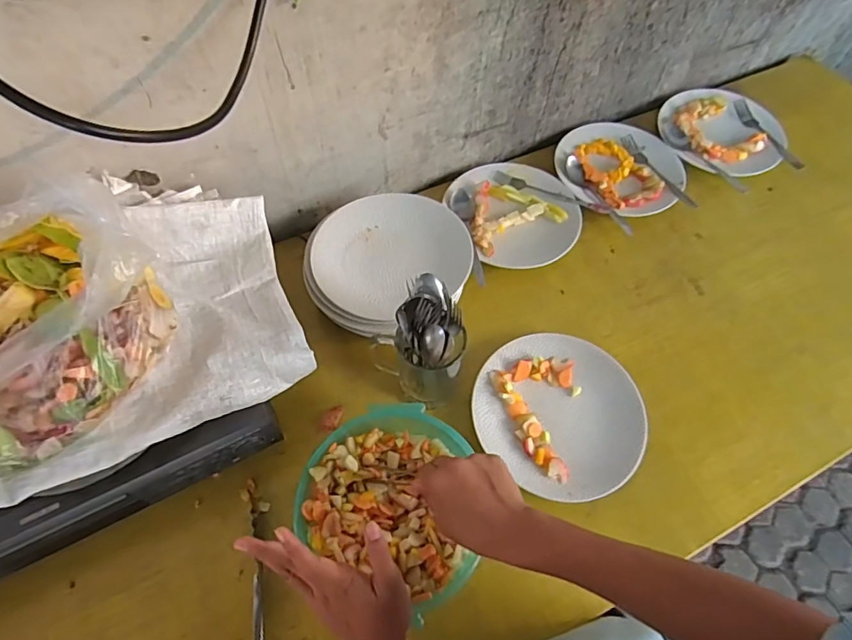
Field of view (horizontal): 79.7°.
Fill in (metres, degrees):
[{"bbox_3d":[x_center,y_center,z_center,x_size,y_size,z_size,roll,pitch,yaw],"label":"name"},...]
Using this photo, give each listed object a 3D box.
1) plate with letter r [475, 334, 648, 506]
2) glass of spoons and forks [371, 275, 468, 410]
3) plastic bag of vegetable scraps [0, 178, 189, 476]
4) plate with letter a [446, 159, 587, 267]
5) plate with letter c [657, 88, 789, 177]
[{"bbox_3d":[0.160,0.112,0.618,0.184,0.029,0.200,1,62,-2],"label":"plate with letter r"},{"bbox_3d":[0.003,0.028,0.566,0.083,0.163,0.085,33,65,14],"label":"glass of spoons and forks"},{"bbox_3d":[-0.349,0.026,0.428,0.161,0.164,0.273,38,66,16],"label":"plastic bag of vegetable scraps"},{"bbox_3d":[0.134,-0.166,0.770,0.178,0.021,0.195,1,62,-2],"label":"plate with letter a"},{"bbox_3d":[0.501,-0.320,0.863,0.202,0.018,0.182,15,62,5],"label":"plate with letter c"}]

